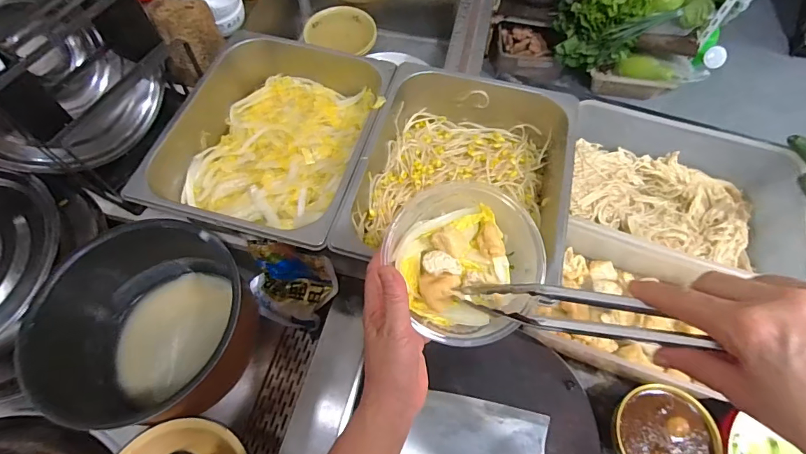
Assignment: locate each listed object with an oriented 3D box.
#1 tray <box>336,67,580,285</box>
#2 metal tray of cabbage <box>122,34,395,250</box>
[{"bbox_3d":[0.077,-0.068,0.576,0.259,0.102,0.309,13,64,6],"label":"tray"},{"bbox_3d":[-0.171,-0.128,0.604,0.256,0.083,0.331,15,64,7],"label":"metal tray of cabbage"}]

